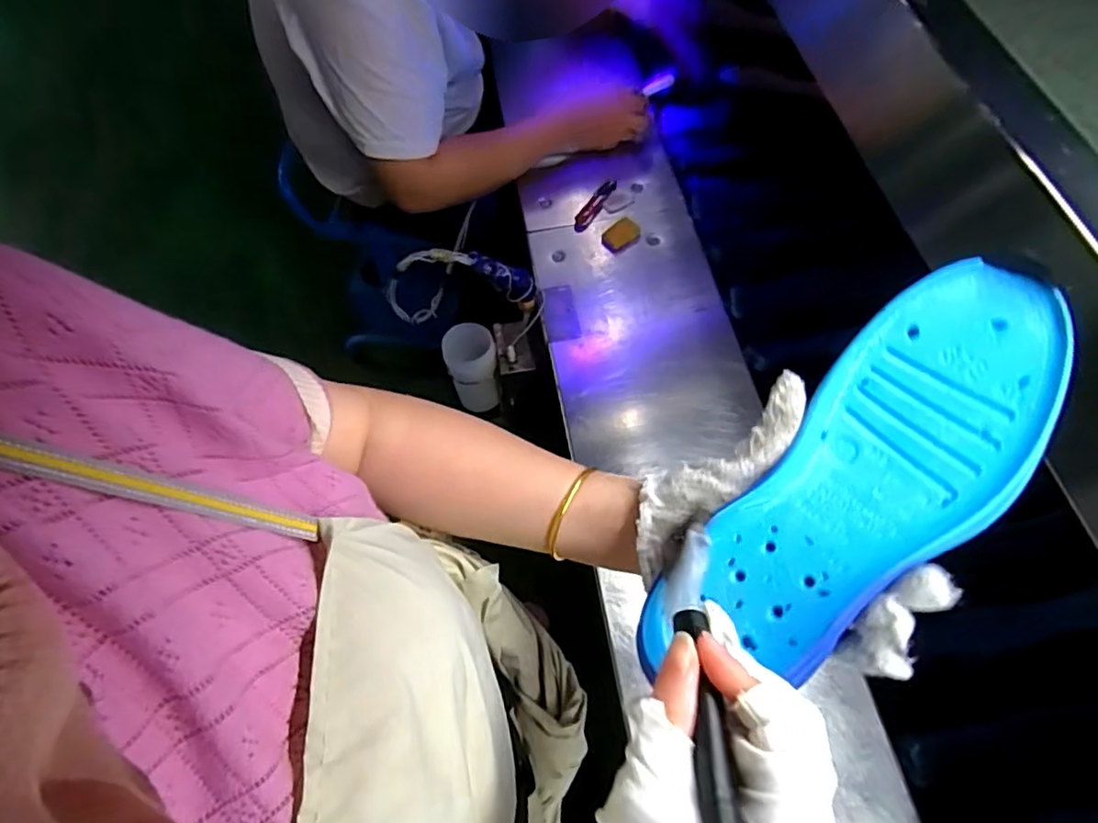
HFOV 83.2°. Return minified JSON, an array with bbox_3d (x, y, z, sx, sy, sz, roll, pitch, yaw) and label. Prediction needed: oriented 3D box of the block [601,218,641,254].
[{"bbox_3d":[0.102,-0.247,0.873,0.053,0.015,0.039,-37,66,-17],"label":"block"}]

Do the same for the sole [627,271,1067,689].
[{"bbox_3d":[0.148,0.041,0.301,0.088,0.019,0.247,42,94,21],"label":"sole"}]

